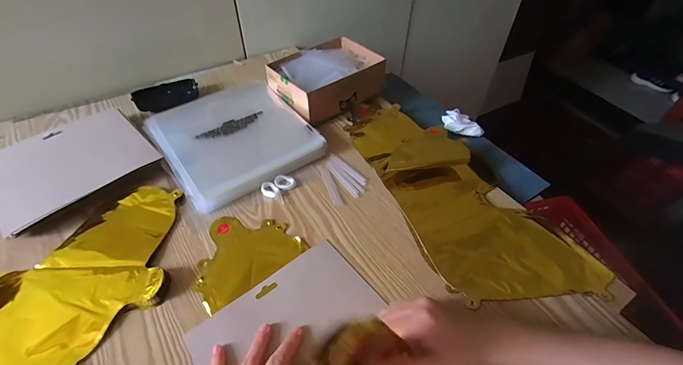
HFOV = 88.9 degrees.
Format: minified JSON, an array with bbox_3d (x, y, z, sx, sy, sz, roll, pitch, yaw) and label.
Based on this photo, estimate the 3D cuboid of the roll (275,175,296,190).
[{"bbox_3d":[-0.083,0.000,0.512,0.029,0.006,0.022,-1,48,-3],"label":"roll"}]

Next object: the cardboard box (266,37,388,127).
[{"bbox_3d":[-0.024,-0.189,0.641,0.189,0.069,0.147,-31,56,-27],"label":"cardboard box"}]

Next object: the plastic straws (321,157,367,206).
[{"bbox_3d":[0.003,-0.007,0.526,0.058,0.004,0.090,-14,50,-15],"label":"plastic straws"}]

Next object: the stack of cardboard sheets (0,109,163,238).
[{"bbox_3d":[-0.397,-0.031,0.512,0.141,0.028,0.198,37,56,27],"label":"stack of cardboard sheets"}]

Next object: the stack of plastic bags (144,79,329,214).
[{"bbox_3d":[-0.179,-0.078,0.566,0.208,0.027,0.239,-30,55,-26],"label":"stack of plastic bags"}]

